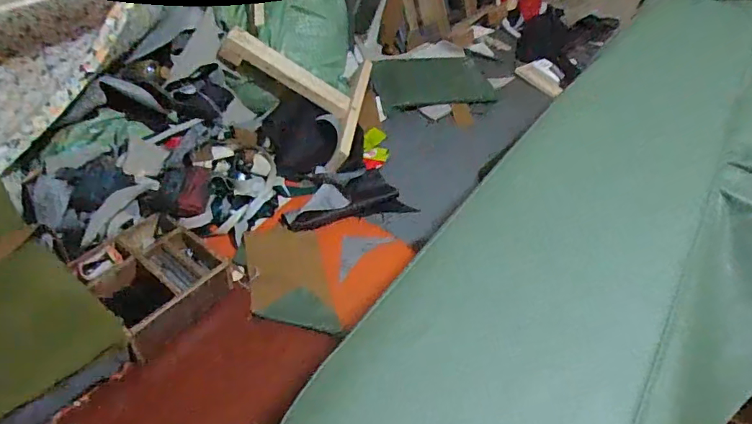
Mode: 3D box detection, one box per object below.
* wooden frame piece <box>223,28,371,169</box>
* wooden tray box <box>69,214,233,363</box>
[{"bbox_3d":[-0.219,-0.365,1.344,0.406,0.066,0.453,26,49,-14],"label":"wooden frame piece"},{"bbox_3d":[-0.423,0.124,0.948,0.236,0.066,0.236,27,48,22],"label":"wooden tray box"}]

